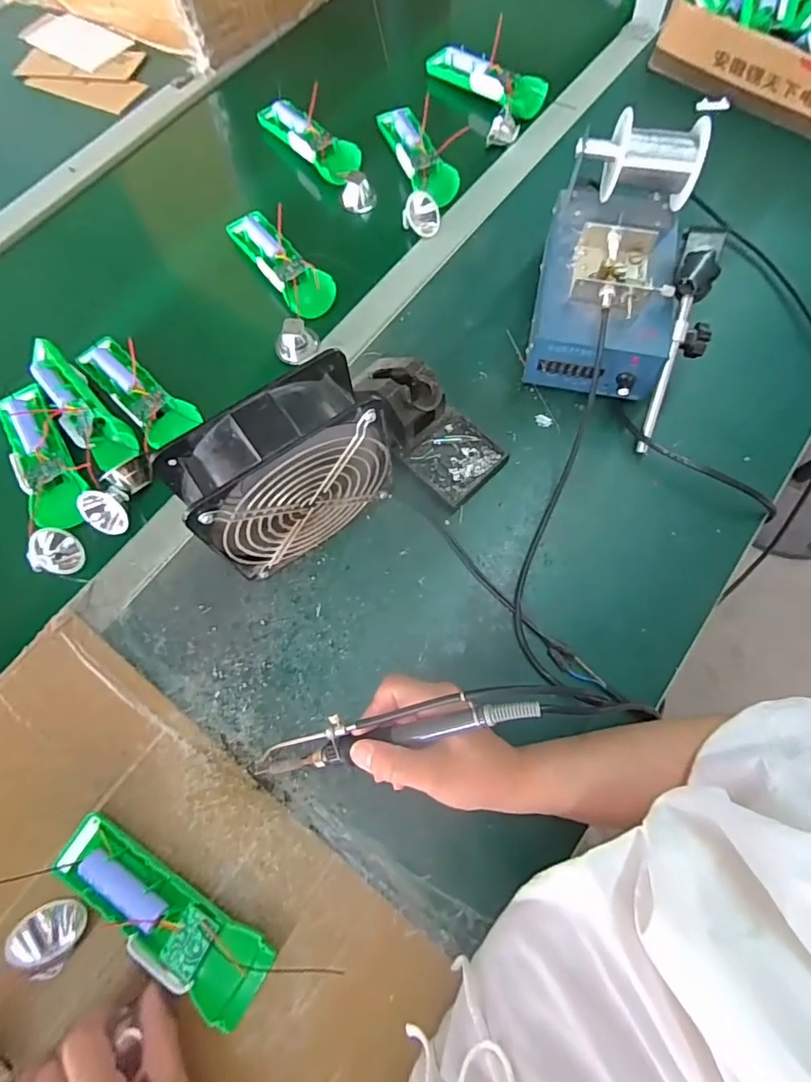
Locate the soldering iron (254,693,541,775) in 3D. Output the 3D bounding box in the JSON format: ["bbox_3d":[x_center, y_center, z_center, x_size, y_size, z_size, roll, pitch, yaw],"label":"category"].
[{"bbox_3d":[-0.015,0.126,0.340,0.203,0.029,0.025,-16,69,15],"label":"soldering iron"}]

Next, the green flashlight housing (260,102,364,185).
[{"bbox_3d":[-0.119,-0.473,0.617,0.149,0.029,0.042,40,76,15],"label":"green flashlight housing"}]

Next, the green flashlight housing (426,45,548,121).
[{"bbox_3d":[0.101,-0.565,0.638,0.146,0.030,0.057,35,75,13],"label":"green flashlight housing"}]

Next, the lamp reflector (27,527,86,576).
[{"bbox_3d":[-0.307,0.008,0.458,0.024,0.042,0.038,15,93,37],"label":"lamp reflector"}]

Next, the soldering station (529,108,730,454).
[{"bbox_3d":[0.198,-0.238,0.465,0.152,0.126,0.249,10,71,6],"label":"soldering station"}]

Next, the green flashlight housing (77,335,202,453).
[{"bbox_3d":[-0.262,-0.152,0.511,0.052,0.031,0.140,-40,74,-12],"label":"green flashlight housing"}]

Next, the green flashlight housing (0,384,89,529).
[{"bbox_3d":[-0.344,-0.084,0.496,0.058,0.033,0.157,-30,72,-9],"label":"green flashlight housing"}]

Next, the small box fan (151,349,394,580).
[{"bbox_3d":[-0.086,-0.047,0.400,0.145,0.150,0.062,-33,72,-9],"label":"small box fan"}]

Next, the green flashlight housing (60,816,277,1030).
[{"bbox_3d":[-0.158,0.238,0.334,0.154,0.025,0.040,30,74,12],"label":"green flashlight housing"}]

